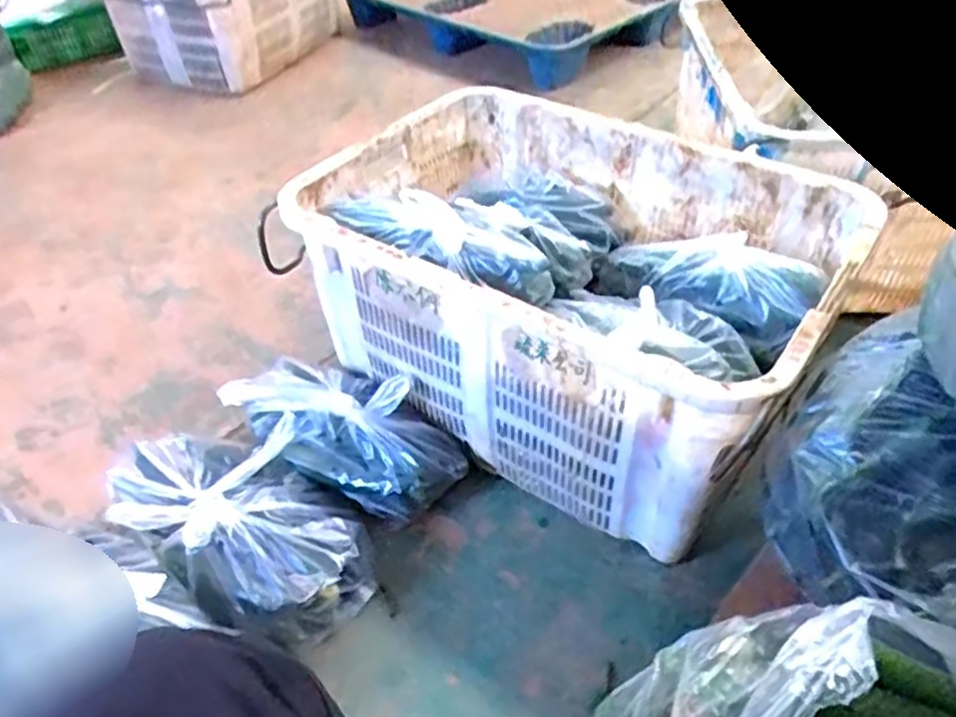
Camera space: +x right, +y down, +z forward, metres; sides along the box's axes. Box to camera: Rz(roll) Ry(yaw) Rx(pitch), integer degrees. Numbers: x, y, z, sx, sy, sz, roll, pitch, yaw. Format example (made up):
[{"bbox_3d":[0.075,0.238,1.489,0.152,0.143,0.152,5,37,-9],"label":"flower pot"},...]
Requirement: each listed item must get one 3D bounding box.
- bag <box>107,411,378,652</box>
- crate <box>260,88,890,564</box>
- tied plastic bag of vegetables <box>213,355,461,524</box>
[{"bbox_3d":[-0.300,0.204,0.913,0.350,0.120,0.218,27,50,27],"label":"bag"},{"bbox_3d":[0.120,-0.104,1.015,0.660,0.298,0.470,26,50,26],"label":"crate"},{"bbox_3d":[-0.181,0.102,1.002,0.320,0.139,0.170,24,49,24],"label":"tied plastic bag of vegetables"}]

